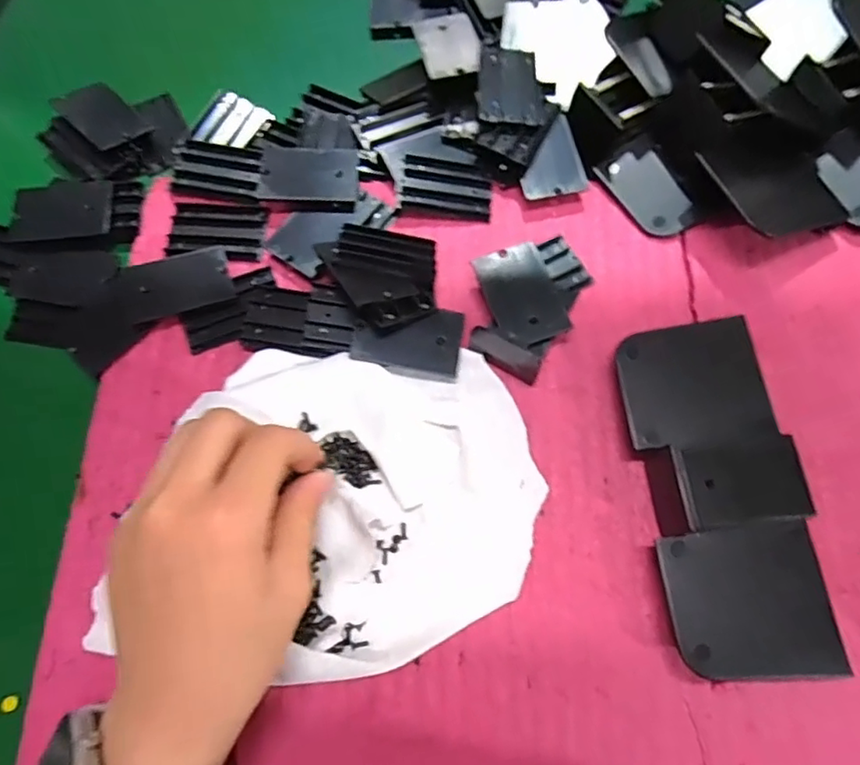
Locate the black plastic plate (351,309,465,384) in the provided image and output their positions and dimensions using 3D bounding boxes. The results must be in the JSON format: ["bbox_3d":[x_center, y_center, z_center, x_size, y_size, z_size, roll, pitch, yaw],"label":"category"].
[{"bbox_3d":[-0.011,-0.021,0.313,0.054,0.004,0.036,8,83,-9],"label":"black plastic plate"}]

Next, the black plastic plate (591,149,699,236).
[{"bbox_3d":[0.125,-0.108,0.348,0.033,0.004,0.055,-34,77,-1],"label":"black plastic plate"}]

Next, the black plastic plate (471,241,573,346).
[{"bbox_3d":[0.048,-0.046,0.318,0.035,0.004,0.054,-19,72,-4],"label":"black plastic plate"}]

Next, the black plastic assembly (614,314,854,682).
[{"bbox_3d":[0.134,0.048,0.284,0.069,0.032,0.160,-5,71,-2],"label":"black plastic assembly"}]

